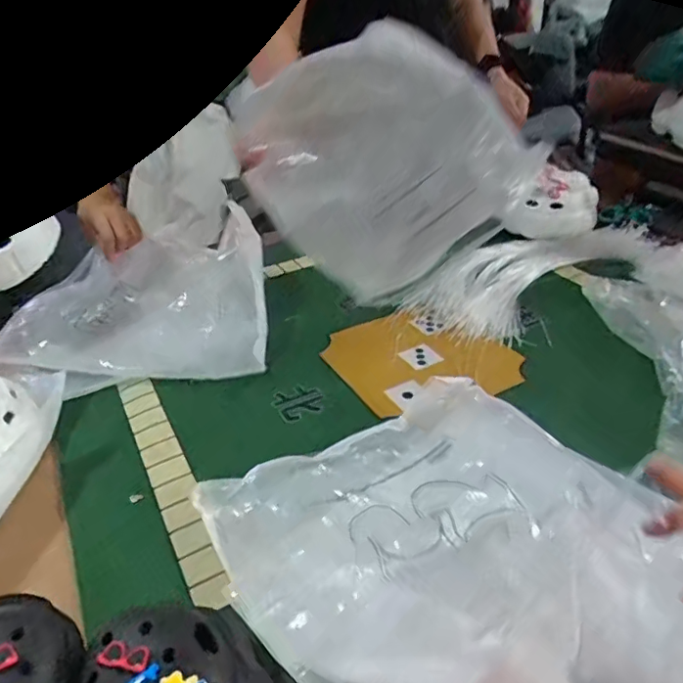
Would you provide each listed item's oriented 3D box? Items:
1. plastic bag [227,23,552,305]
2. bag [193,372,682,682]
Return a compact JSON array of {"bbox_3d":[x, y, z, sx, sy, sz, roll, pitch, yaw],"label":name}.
[{"bbox_3d":[0.060,-0.215,0.712,0.368,0.307,0.052,-5,34,0],"label":"plastic bag"},{"bbox_3d":[0.124,0.182,0.410,0.299,0.048,0.448,-31,42,-34],"label":"bag"}]

